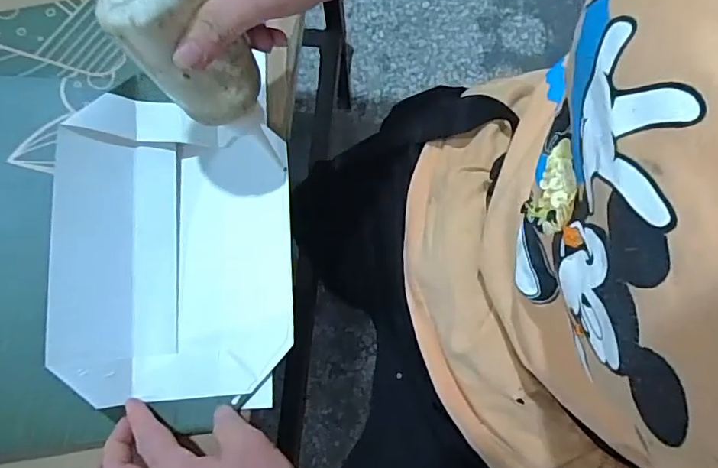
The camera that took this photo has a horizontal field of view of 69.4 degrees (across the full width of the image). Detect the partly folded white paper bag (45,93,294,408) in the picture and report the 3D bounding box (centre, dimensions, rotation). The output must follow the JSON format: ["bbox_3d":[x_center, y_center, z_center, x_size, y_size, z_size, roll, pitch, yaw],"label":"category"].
[{"bbox_3d":[-0.134,0.007,0.369,0.161,0.061,0.207,-4,74,-2],"label":"partly folded white paper bag"}]

